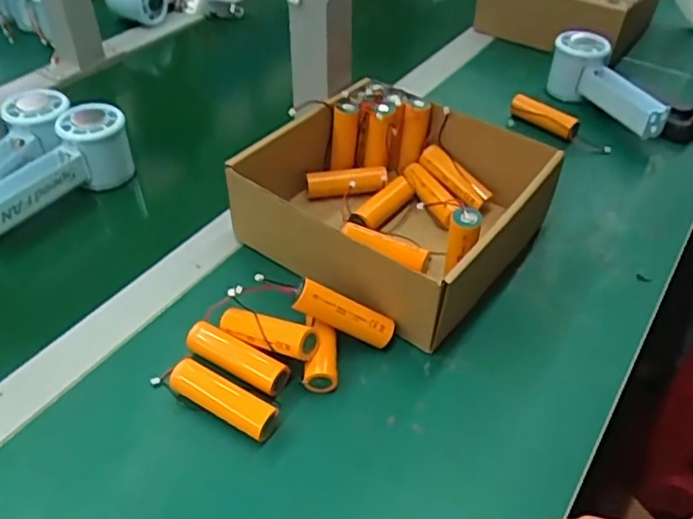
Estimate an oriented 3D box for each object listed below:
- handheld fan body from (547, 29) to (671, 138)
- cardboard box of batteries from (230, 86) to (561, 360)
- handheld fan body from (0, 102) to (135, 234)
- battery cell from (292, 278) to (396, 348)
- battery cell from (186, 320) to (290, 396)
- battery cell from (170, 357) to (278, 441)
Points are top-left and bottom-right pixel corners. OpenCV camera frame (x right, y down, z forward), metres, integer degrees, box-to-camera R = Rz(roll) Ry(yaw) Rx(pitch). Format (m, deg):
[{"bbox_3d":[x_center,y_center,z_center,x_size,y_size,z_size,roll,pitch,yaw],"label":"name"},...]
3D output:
[{"bbox_3d":[0.268,-0.179,0.658,0.056,0.059,0.141,-13,45,-15],"label":"handheld fan body"},{"bbox_3d":[0.037,-0.049,0.507,0.202,0.078,0.199,27,49,24],"label":"cardboard box of batteries"},{"bbox_3d":[-0.260,-0.074,0.542,0.050,0.062,0.150,26,48,24],"label":"handheld fan body"},{"bbox_3d":[0.000,0.037,0.429,0.071,0.020,0.017,26,39,-17],"label":"battery cell"},{"bbox_3d":[-0.074,0.066,0.422,0.073,0.017,0.021,24,47,22],"label":"battery cell"},{"bbox_3d":[-0.077,0.087,0.400,0.073,0.019,0.023,23,47,21],"label":"battery cell"}]

